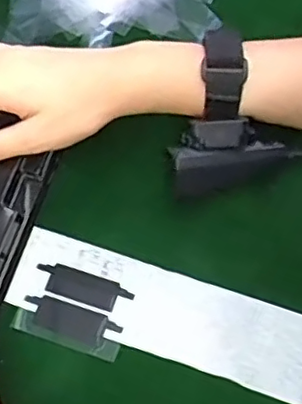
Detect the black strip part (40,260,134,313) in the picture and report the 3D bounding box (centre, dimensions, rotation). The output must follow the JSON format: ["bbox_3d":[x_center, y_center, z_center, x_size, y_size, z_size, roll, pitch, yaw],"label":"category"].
[{"bbox_3d":[-0.043,0.053,0.402,0.061,0.004,0.020,17,72,10],"label":"black strip part"}]

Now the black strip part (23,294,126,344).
[{"bbox_3d":[-0.050,0.073,0.396,0.061,0.004,0.020,18,72,10],"label":"black strip part"}]

